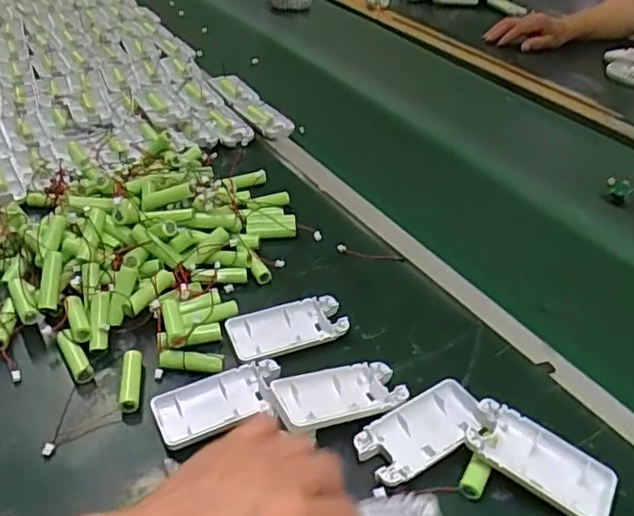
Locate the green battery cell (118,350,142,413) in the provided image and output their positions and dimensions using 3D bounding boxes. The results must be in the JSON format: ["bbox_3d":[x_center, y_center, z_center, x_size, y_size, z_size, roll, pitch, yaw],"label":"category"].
[{"bbox_3d":[-0.138,0.091,0.448,0.015,0.012,0.050,-5,39,-9],"label":"green battery cell"}]

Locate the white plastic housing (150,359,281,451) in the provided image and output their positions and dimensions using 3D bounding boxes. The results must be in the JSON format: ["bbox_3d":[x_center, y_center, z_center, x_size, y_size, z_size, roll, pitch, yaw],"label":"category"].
[{"bbox_3d":[-0.069,0.101,0.437,0.092,0.013,0.038,-17,42,-22],"label":"white plastic housing"}]

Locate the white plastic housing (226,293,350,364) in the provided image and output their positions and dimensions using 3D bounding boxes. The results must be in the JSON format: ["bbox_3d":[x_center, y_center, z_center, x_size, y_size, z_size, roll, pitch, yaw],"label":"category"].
[{"bbox_3d":[-0.023,0.056,0.492,0.091,0.011,0.047,-14,41,-18],"label":"white plastic housing"}]

